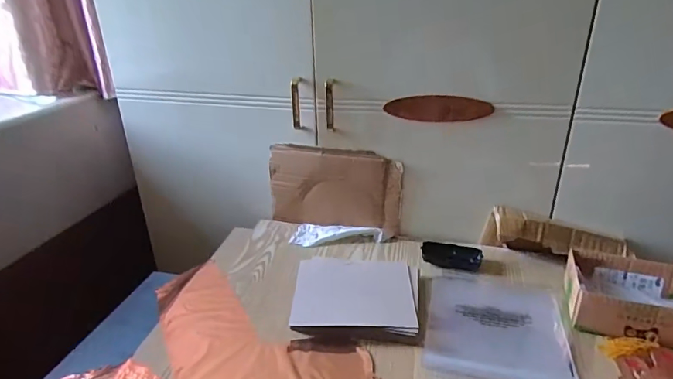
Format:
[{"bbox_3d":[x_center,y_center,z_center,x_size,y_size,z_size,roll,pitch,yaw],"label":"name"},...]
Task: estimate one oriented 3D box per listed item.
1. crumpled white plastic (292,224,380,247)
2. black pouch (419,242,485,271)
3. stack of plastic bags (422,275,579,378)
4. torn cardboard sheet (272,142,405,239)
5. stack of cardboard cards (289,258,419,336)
[{"bbox_3d":[0.001,0.093,0.886,0.178,0.015,0.071,3,25,7],"label":"crumpled white plastic"},{"bbox_3d":[0.215,0.124,0.811,0.107,0.035,0.028,4,25,10],"label":"black pouch"},{"bbox_3d":[0.242,0.207,0.663,0.199,0.015,0.225,6,25,14],"label":"stack of plastic bags"},{"bbox_3d":[-0.005,-0.001,0.887,0.270,0.165,0.026,5,25,12],"label":"torn cardboard sheet"},{"bbox_3d":[0.033,0.170,0.707,0.195,0.027,0.156,2,24,5],"label":"stack of cardboard cards"}]

